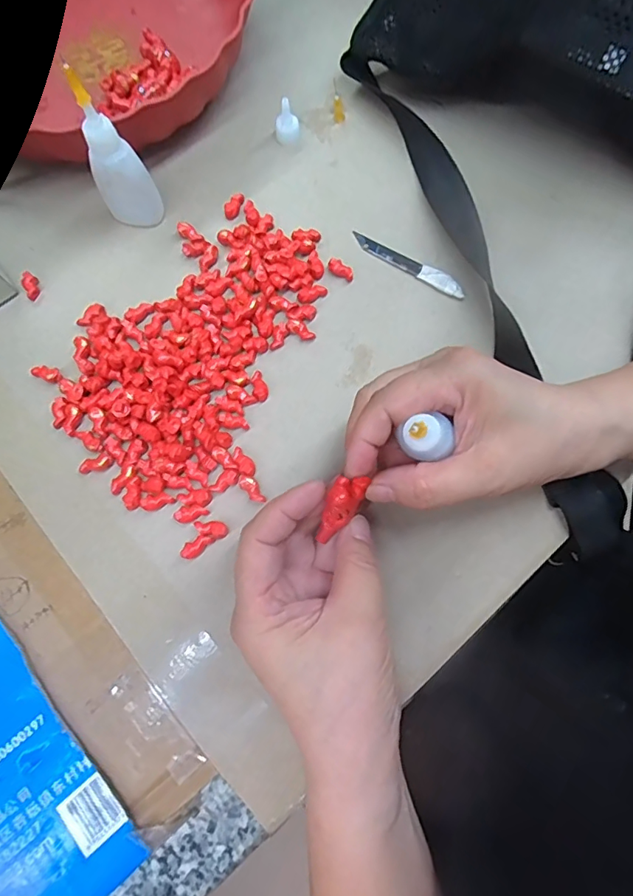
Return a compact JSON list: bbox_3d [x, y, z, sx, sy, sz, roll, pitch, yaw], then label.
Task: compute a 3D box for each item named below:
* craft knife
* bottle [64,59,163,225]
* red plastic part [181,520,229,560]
[{"bbox_3d":[0.059,-0.118,0.306,0.080,0.005,0.011,33,77,8],"label":"craft knife"},{"bbox_3d":[-0.117,-0.165,0.277,0.031,0.086,0.025,-25,77,-7],"label":"bottle"},{"bbox_3d":[-0.062,0.048,0.260,0.027,0.006,0.015,-35,78,-9],"label":"red plastic part"}]

